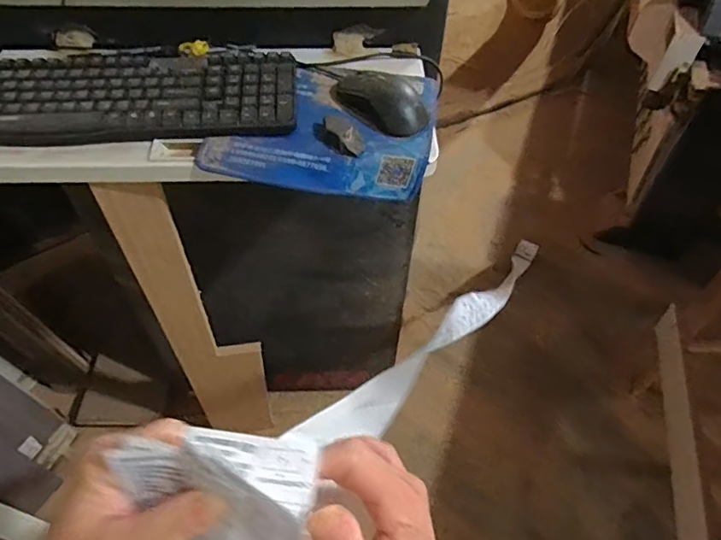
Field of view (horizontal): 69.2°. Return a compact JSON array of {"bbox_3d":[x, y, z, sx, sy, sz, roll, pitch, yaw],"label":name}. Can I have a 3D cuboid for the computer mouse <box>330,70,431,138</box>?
[{"bbox_3d":[0.024,-0.198,0.589,0.122,0.039,0.064,37,59,23],"label":"computer mouse"}]

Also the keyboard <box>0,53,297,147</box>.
[{"bbox_3d":[-0.263,-0.189,0.575,0.379,0.031,0.125,-1,52,-3],"label":"keyboard"}]

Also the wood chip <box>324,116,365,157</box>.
[{"bbox_3d":[-0.015,-0.143,0.555,0.031,0.021,0.050,-24,57,-20],"label":"wood chip"}]

